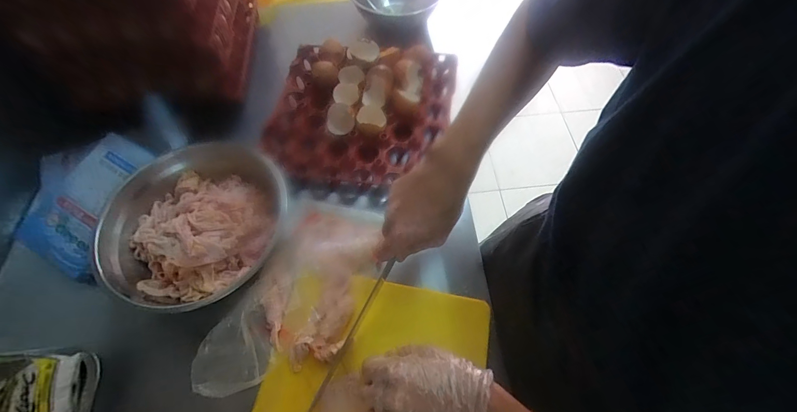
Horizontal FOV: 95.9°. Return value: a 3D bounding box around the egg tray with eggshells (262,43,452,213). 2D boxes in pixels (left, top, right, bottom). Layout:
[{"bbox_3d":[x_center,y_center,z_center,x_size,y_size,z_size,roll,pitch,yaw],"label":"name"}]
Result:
[{"bbox_3d":[-0.061,-0.152,0.575,0.282,0.080,0.290,9,61,7],"label":"egg tray with eggshells"}]

